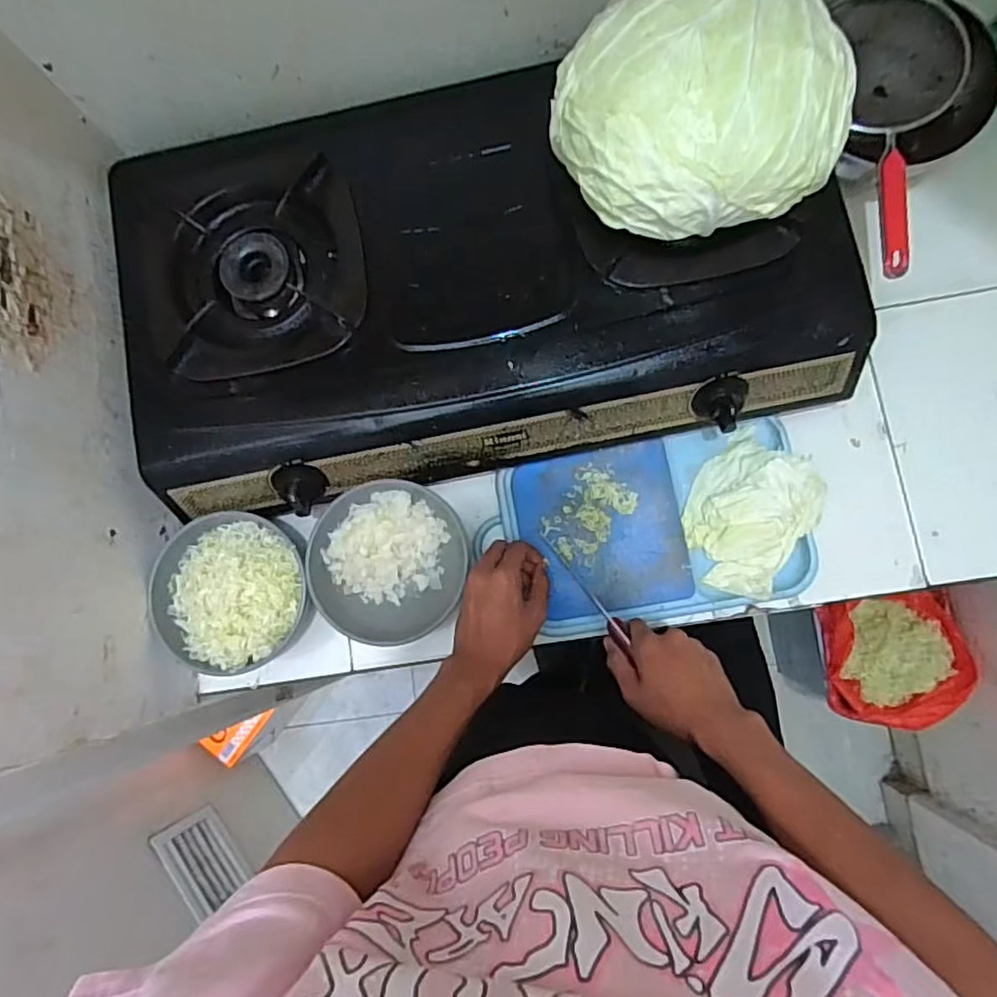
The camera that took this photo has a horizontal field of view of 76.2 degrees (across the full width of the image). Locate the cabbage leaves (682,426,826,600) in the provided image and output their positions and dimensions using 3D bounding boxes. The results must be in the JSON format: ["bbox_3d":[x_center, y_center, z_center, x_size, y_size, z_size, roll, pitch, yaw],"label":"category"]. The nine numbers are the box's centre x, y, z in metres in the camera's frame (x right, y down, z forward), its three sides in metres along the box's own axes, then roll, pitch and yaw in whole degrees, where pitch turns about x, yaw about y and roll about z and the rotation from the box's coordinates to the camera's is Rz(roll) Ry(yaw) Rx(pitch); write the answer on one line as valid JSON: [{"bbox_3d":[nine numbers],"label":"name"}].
[{"bbox_3d":[0.258,0.015,0.658,0.117,0.030,0.155,38,87,9],"label":"cabbage leaves"}]

